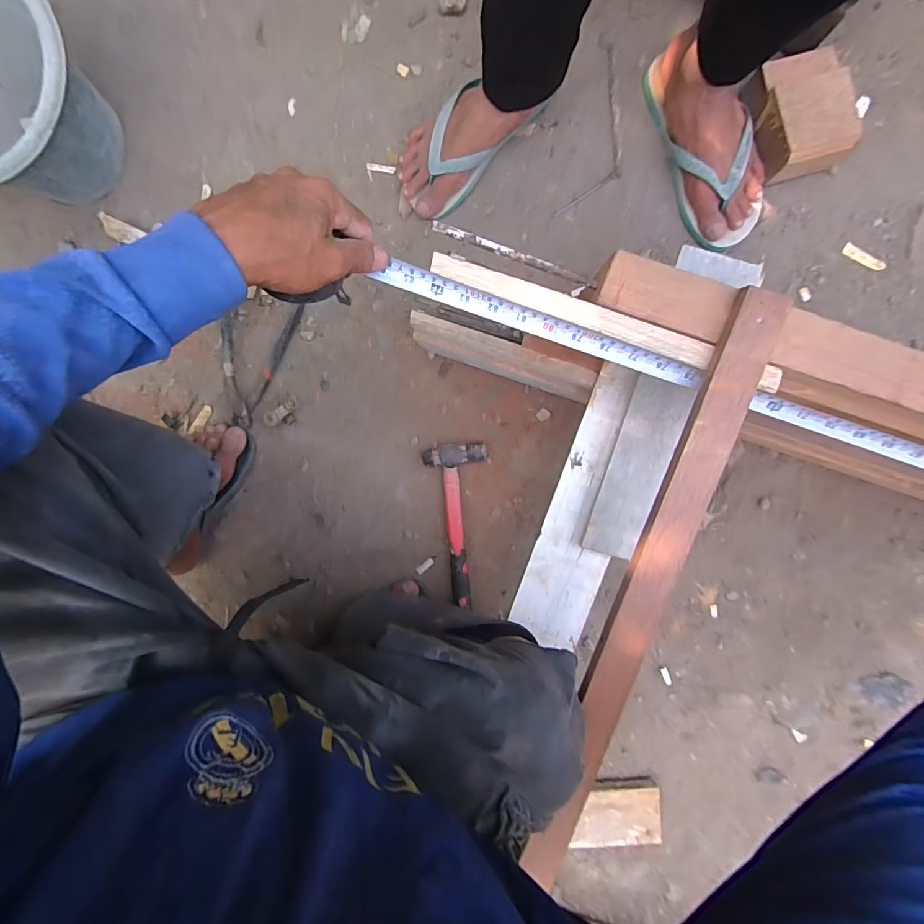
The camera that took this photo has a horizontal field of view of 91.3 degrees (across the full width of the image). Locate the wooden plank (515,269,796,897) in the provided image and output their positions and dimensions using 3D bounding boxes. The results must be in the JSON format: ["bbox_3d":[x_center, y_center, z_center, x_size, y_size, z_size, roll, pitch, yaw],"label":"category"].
[{"bbox_3d":[0.155,0.116,0.378,0.042,0.027,0.521,20,97,5],"label":"wooden plank"}]

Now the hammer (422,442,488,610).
[{"bbox_3d":[-0.008,0.104,0.693,0.095,0.035,0.265,-1,94,7],"label":"hammer"}]

